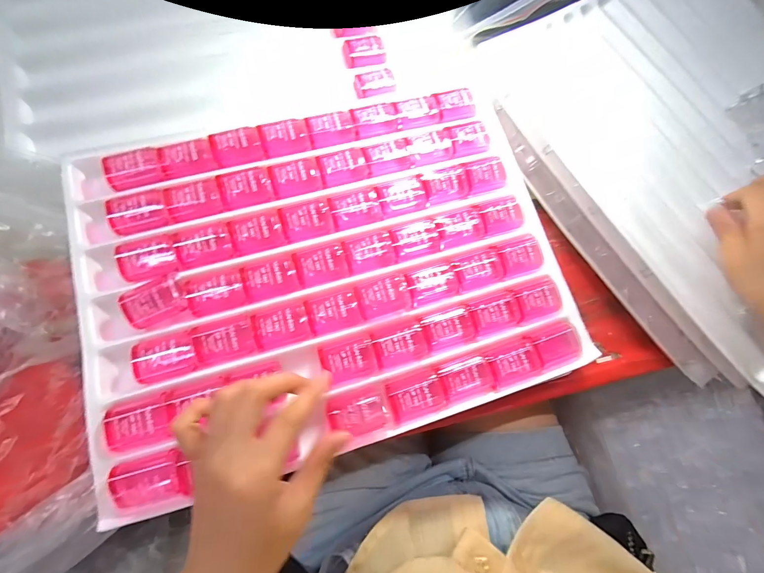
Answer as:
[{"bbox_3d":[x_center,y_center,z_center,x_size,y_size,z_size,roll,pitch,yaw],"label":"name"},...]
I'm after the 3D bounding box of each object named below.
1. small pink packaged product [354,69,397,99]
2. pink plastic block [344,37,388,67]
[{"bbox_3d":[-0.008,-0.217,0.377,0.044,0.011,0.026,-14,77,-5],"label":"small pink packaged product"},{"bbox_3d":[-0.019,-0.259,0.388,0.047,0.018,0.023,-5,77,-3],"label":"pink plastic block"}]

